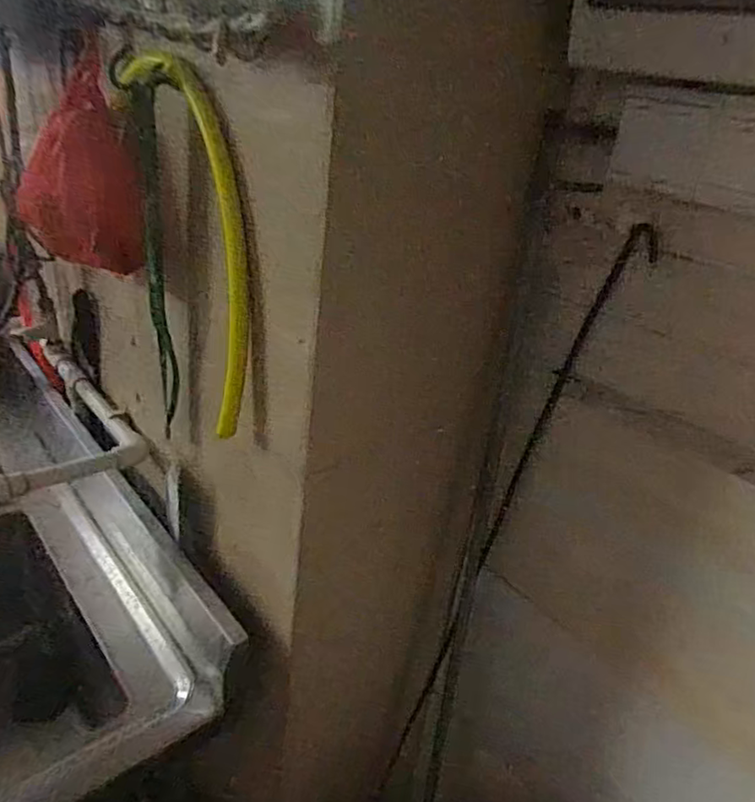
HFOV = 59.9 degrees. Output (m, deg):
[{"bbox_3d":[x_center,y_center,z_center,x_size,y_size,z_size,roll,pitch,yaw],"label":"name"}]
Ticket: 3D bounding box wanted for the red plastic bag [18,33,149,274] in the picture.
[{"bbox_3d":[-0.348,-0.267,0.762,0.137,0.217,0.072,-3,29,-18],"label":"red plastic bag"}]

